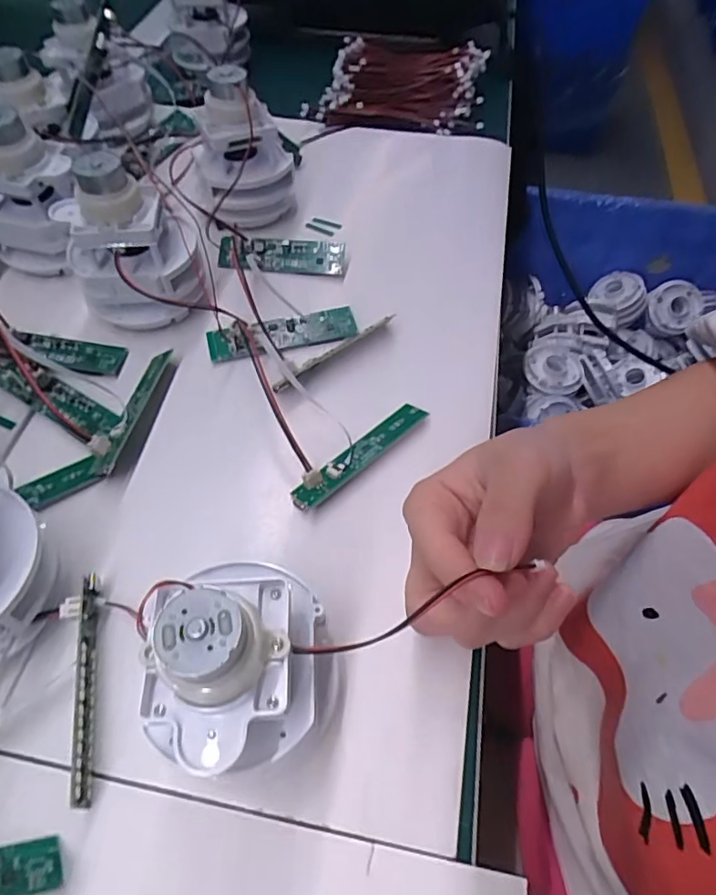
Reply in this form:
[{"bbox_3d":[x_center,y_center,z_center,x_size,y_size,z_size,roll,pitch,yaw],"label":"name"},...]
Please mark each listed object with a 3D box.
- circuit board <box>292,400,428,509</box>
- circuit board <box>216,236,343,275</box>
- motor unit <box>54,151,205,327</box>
[{"bbox_3d":[0.002,0.001,0.276,0.083,0.009,0.016,-39,65,-24],"label":"circuit board"},{"bbox_3d":[-0.049,-0.125,0.357,0.080,0.012,0.020,4,91,4],"label":"circuit board"},{"bbox_3d":[-0.127,-0.109,0.302,0.062,0.084,0.056,-18,58,-13],"label":"motor unit"}]

